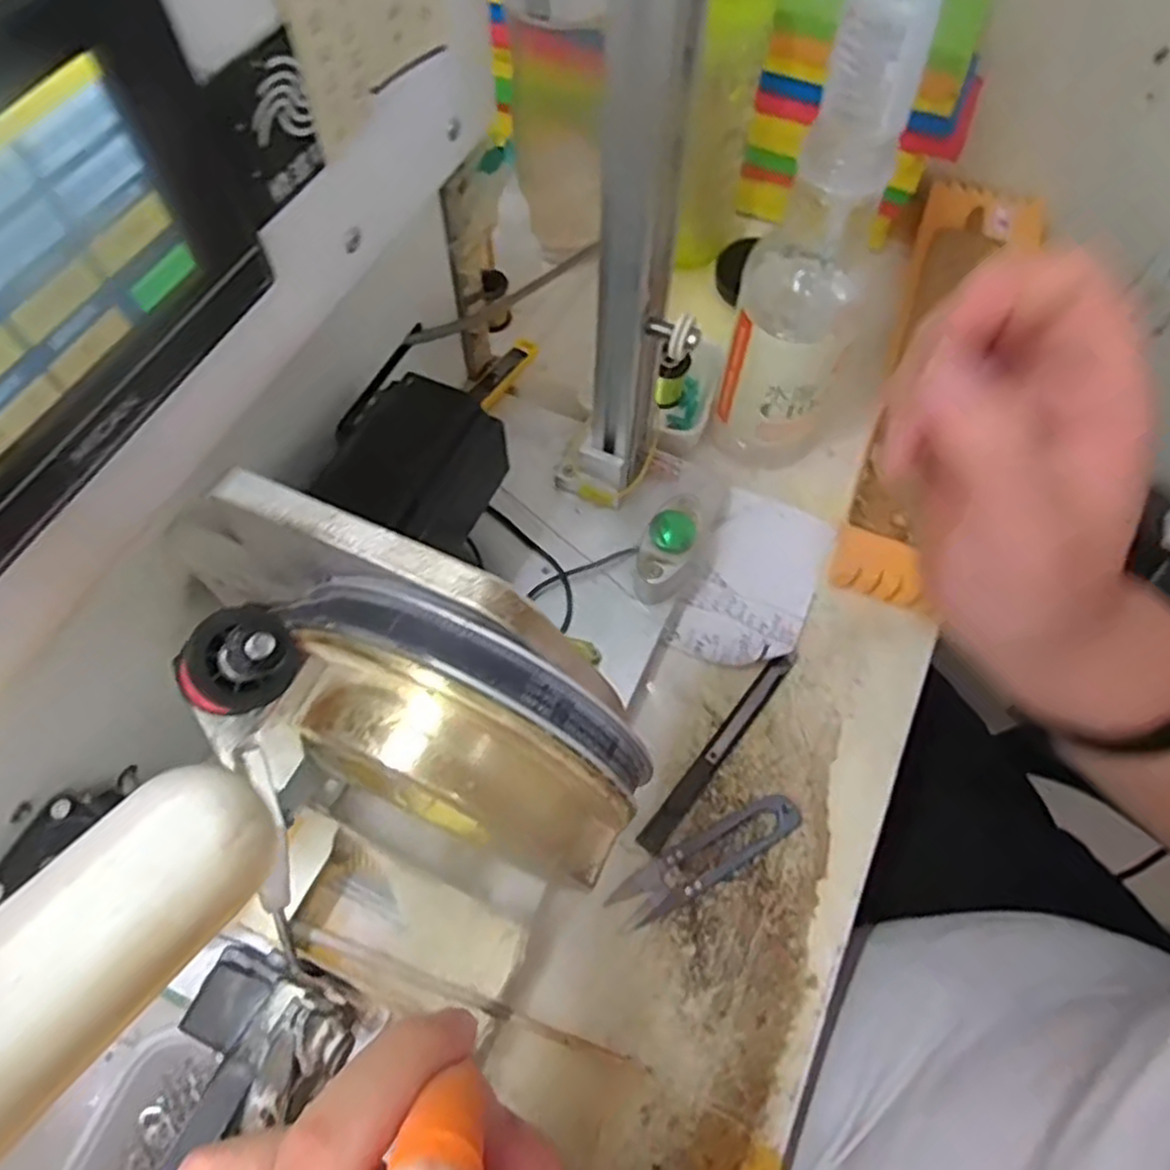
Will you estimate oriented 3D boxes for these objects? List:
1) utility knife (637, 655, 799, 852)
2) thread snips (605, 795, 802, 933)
[{"bbox_3d":[0.068,0.081,0.385,0.012,0.005,0.125,36,67,16],"label":"utility knife"},{"bbox_3d":[0.058,0.128,0.360,0.099,0.006,0.022,-27,67,-14],"label":"thread snips"}]

